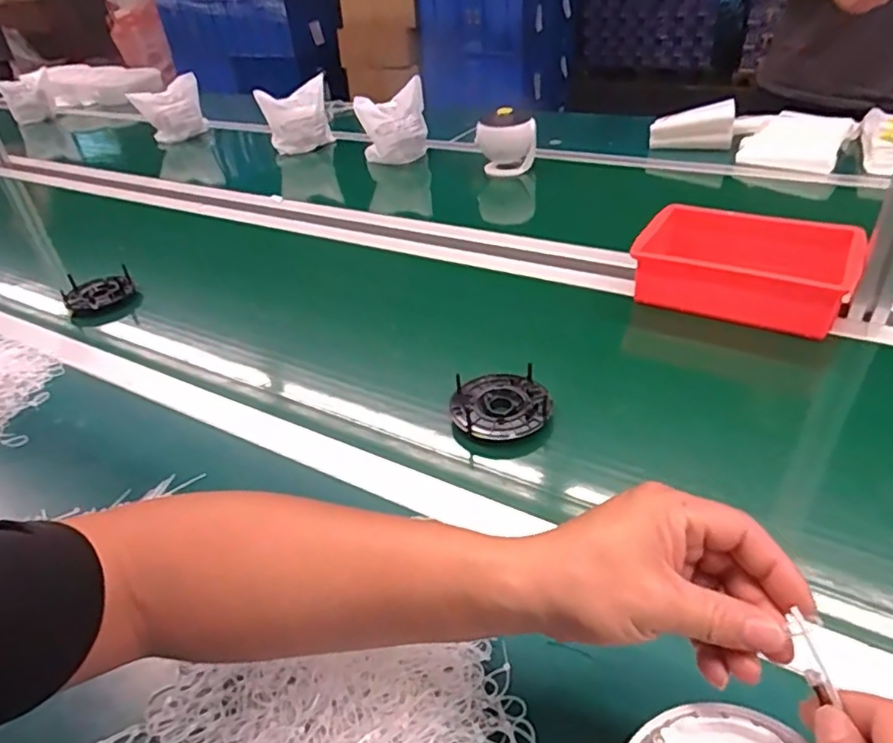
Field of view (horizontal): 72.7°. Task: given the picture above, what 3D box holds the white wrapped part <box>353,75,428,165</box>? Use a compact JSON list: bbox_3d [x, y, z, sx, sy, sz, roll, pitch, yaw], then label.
[{"bbox_3d":[-0.122,-0.555,1.396,0.156,0.166,0.103,-9,36,-4],"label":"white wrapped part"}]

